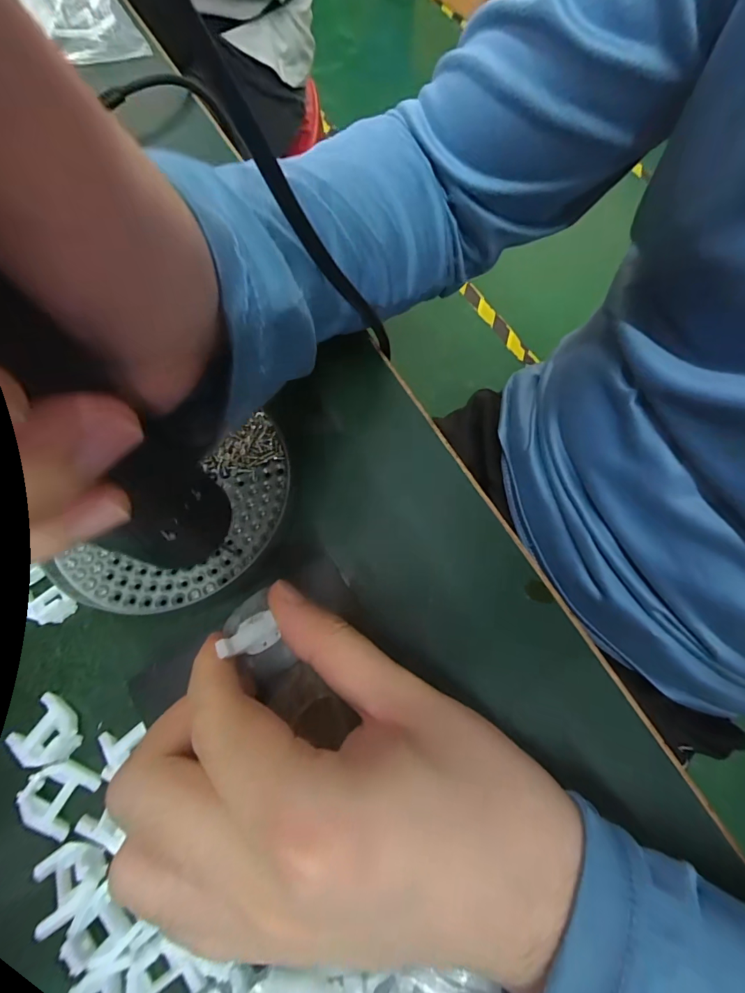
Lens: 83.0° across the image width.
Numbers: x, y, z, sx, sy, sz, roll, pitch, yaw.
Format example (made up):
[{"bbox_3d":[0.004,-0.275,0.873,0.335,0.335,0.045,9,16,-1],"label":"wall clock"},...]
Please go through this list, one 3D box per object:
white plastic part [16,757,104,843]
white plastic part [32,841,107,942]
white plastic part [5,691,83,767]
[{"bbox_3d":[-0.121,0.115,0.160,0.022,0.009,0.022,24,72,8],"label":"white plastic part"},{"bbox_3d":[-0.109,0.138,0.152,0.022,0.013,0.021,-32,73,-11],"label":"white plastic part"},{"bbox_3d":[-0.131,0.096,0.169,0.024,0.009,0.021,29,73,10],"label":"white plastic part"}]

